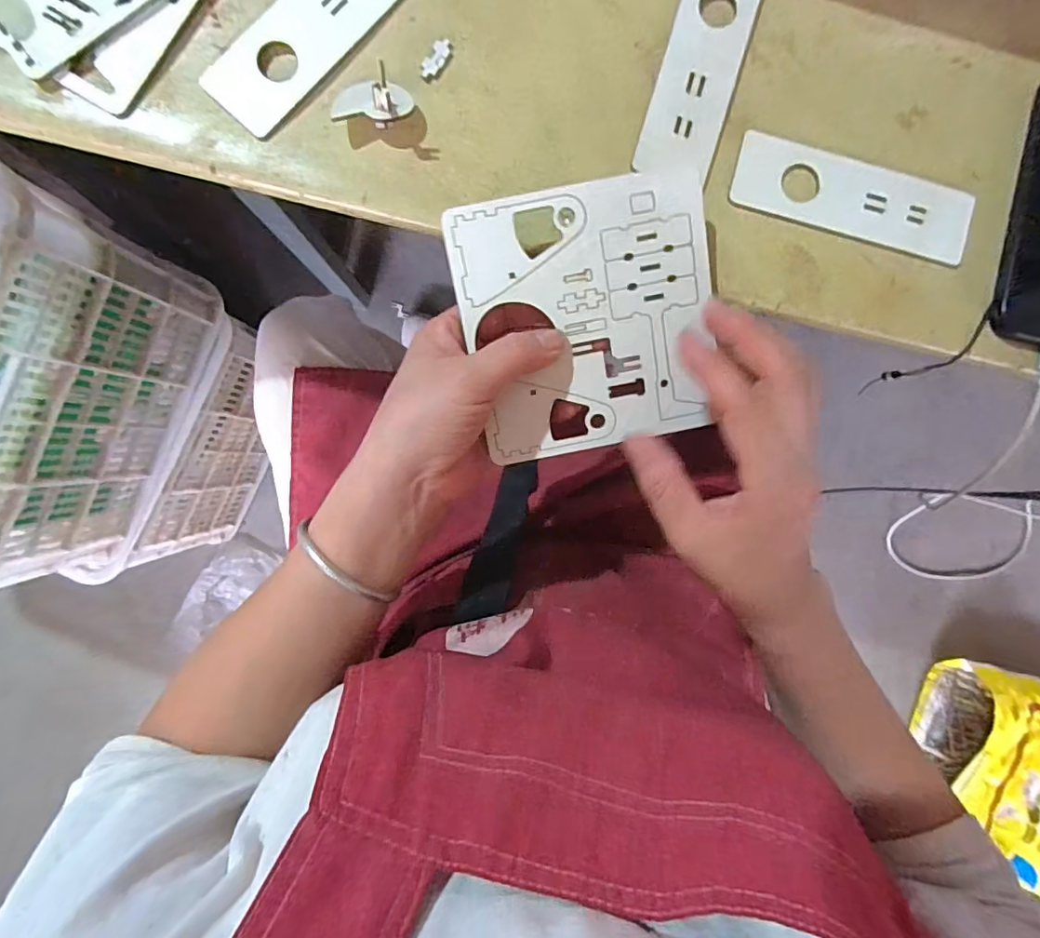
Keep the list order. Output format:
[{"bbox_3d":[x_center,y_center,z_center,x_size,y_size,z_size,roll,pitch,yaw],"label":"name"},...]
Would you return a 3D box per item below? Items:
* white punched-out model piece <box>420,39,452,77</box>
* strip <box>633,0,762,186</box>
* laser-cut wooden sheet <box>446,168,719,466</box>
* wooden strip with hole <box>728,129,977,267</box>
[{"bbox_3d":[-0.049,-0.239,0.308,0.010,0.004,0.024,37,89,-2],"label":"white punched-out model piece"},{"bbox_3d":[0.109,-0.241,0.312,0.046,0.004,0.143,16,90,-3],"label":"strip"},{"bbox_3d":[0.040,-0.083,0.301,0.138,0.004,0.143,-11,105,0],"label":"laser-cut wooden sheet"},{"bbox_3d":[0.201,-0.164,0.318,0.146,0.004,0.050,15,90,-3],"label":"wooden strip with hole"}]

